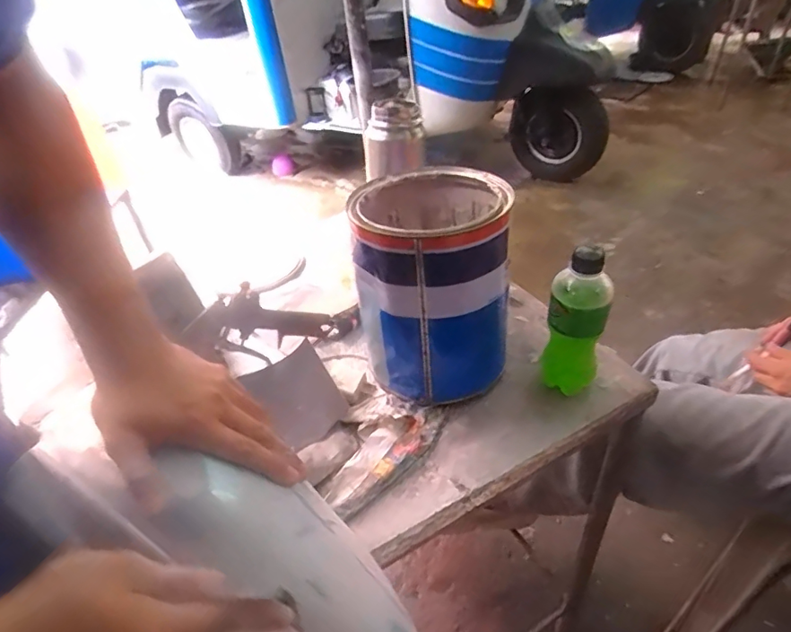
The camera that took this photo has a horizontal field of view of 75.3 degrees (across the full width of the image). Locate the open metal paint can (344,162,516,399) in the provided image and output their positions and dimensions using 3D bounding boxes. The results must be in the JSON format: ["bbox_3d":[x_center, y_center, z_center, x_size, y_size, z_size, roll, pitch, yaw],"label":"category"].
[{"bbox_3d":[0.043,-0.043,0.572,0.161,0.197,0.188,2,40,9],"label":"open metal paint can"}]

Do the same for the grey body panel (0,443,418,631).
[{"bbox_3d":[-0.125,0.176,0.399,0.340,0.064,0.115,27,44,-1],"label":"grey body panel"}]

